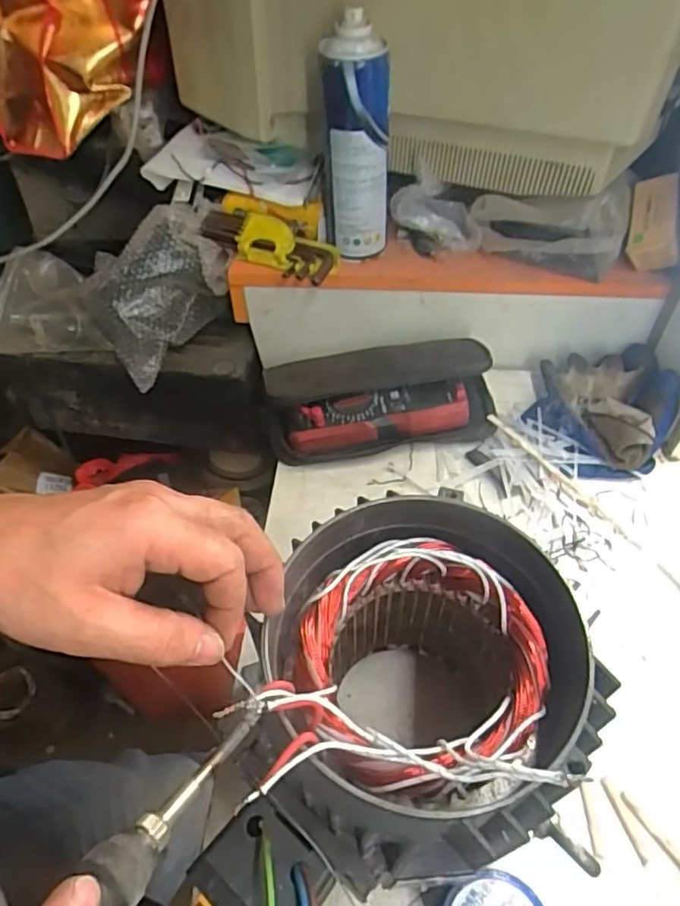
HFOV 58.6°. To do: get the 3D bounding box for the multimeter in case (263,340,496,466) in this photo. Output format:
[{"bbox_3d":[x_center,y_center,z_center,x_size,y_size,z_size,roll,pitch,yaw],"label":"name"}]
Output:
[{"bbox_3d":[0.037,-0.069,0.642,0.230,0.064,0.131,-6,51,-3],"label":"multimeter in case"}]

